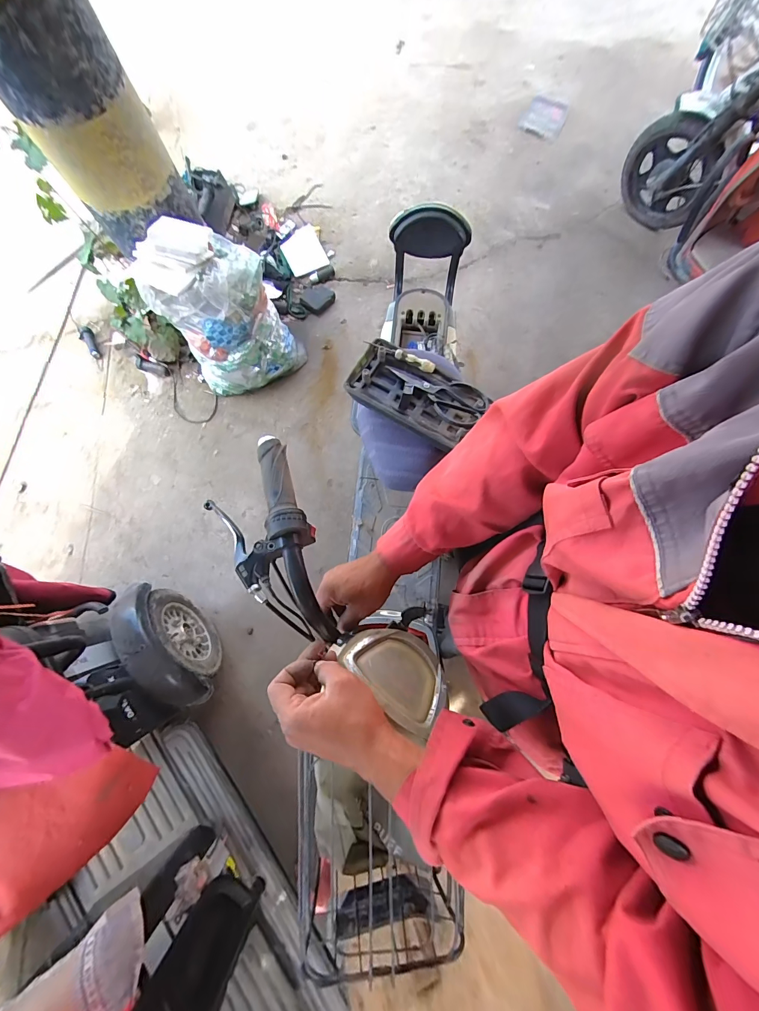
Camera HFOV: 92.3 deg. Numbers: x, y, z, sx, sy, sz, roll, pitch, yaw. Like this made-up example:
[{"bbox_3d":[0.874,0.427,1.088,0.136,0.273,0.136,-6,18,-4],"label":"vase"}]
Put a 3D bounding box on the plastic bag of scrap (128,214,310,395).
[{"bbox_3d":[-0.493,-0.612,1.189,0.361,0.484,0.257,-32,78,-7],"label":"plastic bag of scrap"}]

